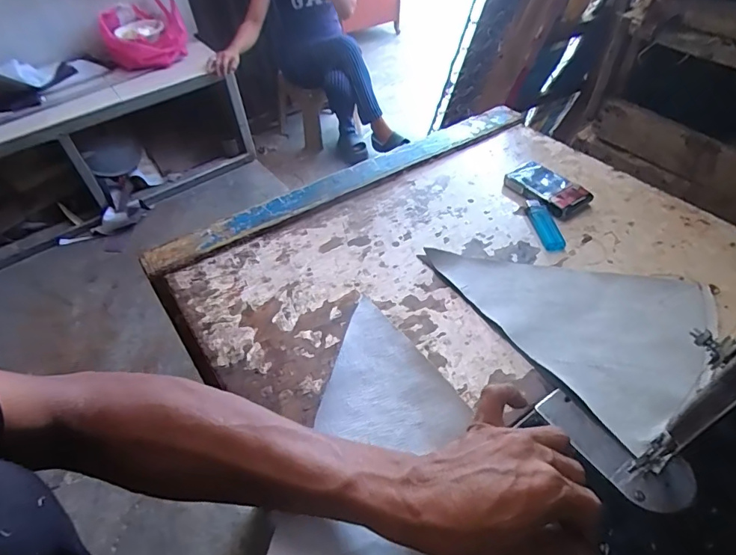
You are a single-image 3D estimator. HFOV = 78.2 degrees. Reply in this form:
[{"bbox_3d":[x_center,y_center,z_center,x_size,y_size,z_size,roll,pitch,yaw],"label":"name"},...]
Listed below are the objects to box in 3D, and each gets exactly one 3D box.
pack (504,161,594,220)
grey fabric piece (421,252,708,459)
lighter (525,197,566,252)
[{"bbox_3d":[0.235,-0.117,0.592,0.065,0.020,0.111,-24,50,-19],"label":"pack"},{"bbox_3d":[0.217,0.019,0.466,0.186,0.007,0.259,-27,51,-21],"label":"grey fabric piece"},{"bbox_3d":[0.214,-0.065,0.550,0.025,0.012,0.089,-7,47,-4],"label":"lighter"}]

